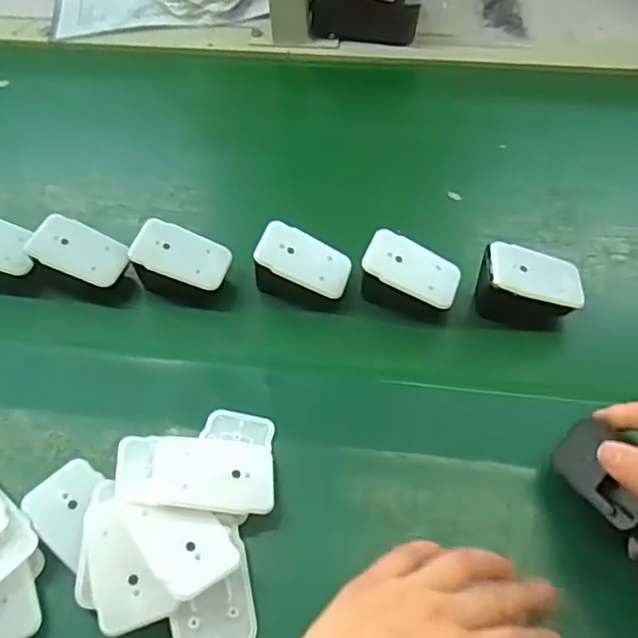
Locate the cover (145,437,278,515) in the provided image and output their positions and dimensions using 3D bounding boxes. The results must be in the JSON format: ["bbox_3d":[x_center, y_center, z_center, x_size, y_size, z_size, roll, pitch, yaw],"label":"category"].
[{"bbox_3d":[-0.060,0.088,0.364,0.070,0.005,0.043,11,49,-17],"label":"cover"}]

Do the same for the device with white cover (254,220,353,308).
[{"bbox_3d":[-0.012,-0.037,0.472,0.066,0.046,0.045,17,55,15],"label":"device with white cover"}]

